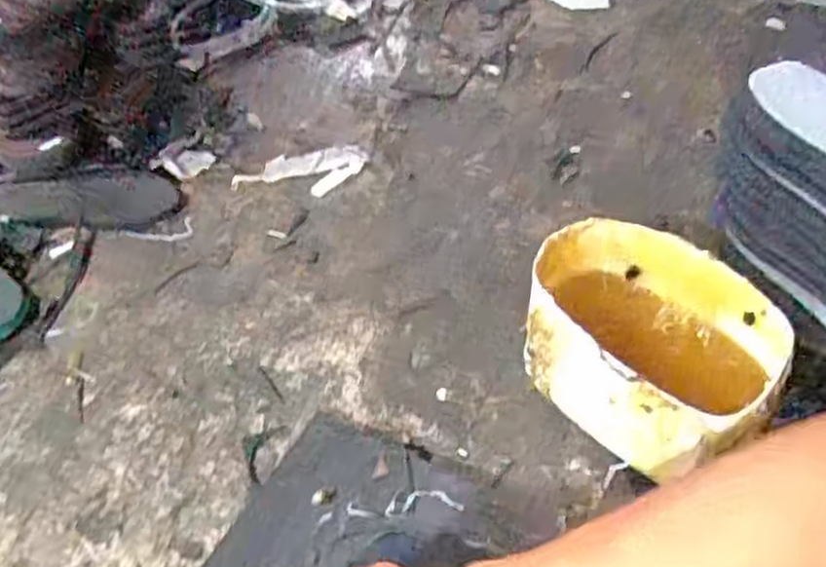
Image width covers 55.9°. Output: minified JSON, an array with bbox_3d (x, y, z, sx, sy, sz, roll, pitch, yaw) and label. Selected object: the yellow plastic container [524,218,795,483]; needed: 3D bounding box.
[{"bbox_3d":[0.182,0.049,0.603,0.126,0.106,0.207,-32,50,-22],"label":"yellow plastic container"}]

